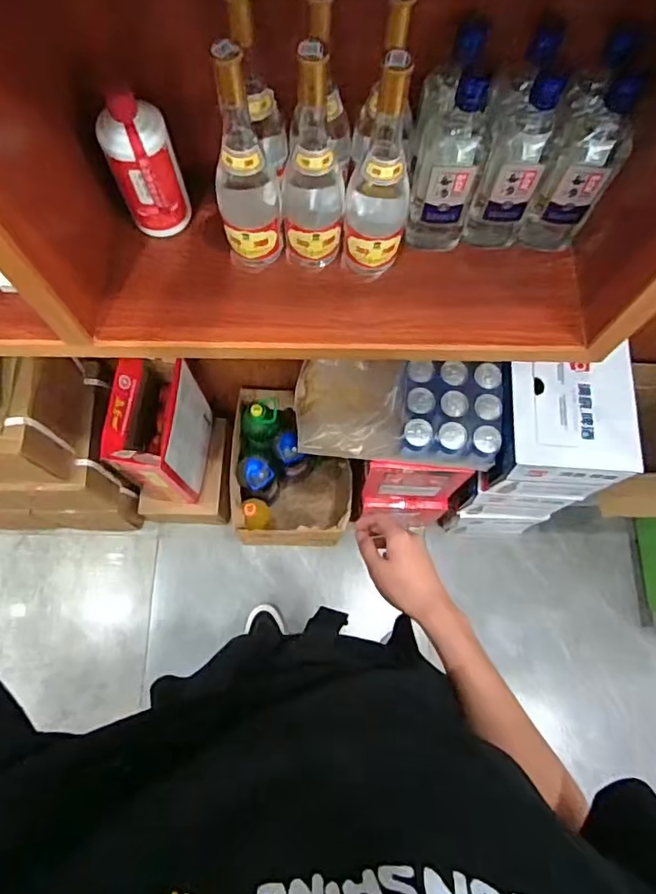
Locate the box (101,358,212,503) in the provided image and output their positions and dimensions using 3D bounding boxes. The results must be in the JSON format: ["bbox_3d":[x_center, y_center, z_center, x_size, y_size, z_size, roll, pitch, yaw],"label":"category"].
[{"bbox_3d":[-0.403,-0.040,1.371,0.160,0.385,0.279,8,73,2],"label":"box"}]

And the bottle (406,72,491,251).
[{"bbox_3d":[0.141,-0.316,0.644,0.070,0.217,0.062,15,73,4],"label":"bottle"}]

